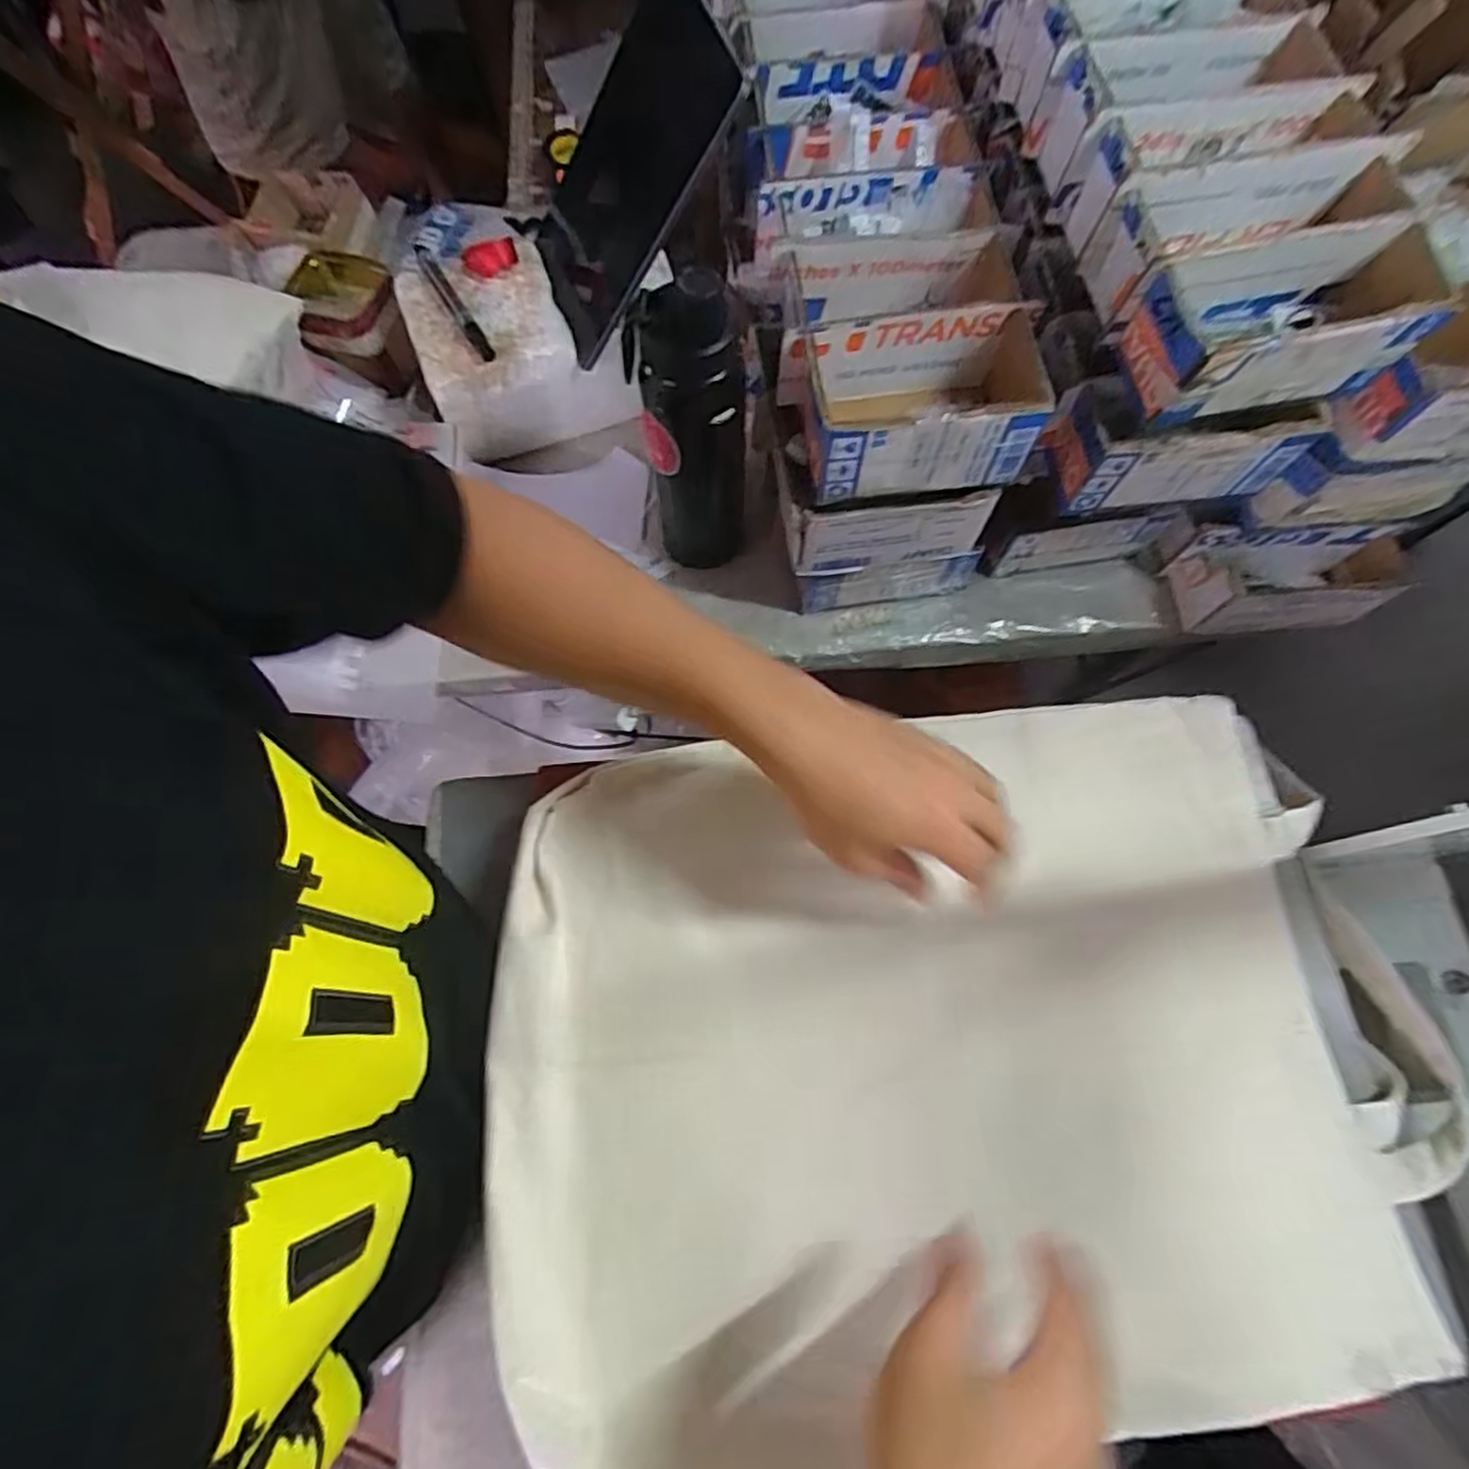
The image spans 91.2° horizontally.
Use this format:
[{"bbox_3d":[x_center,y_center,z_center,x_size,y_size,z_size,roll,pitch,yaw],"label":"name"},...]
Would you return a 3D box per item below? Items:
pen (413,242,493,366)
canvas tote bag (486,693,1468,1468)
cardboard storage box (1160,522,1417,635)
[{"bbox_3d":[-0.249,-0.384,0.639,0.016,0.017,0.145,-32,75,-11],"label":"pen"},{"bbox_3d":[0.146,0.180,0.427,0.553,0.049,0.382,-5,72,-3],"label":"canvas tote bag"},{"bbox_3d":[0.499,-0.137,0.640,0.191,0.070,0.080,-4,71,-2],"label":"cardboard storage box"}]

